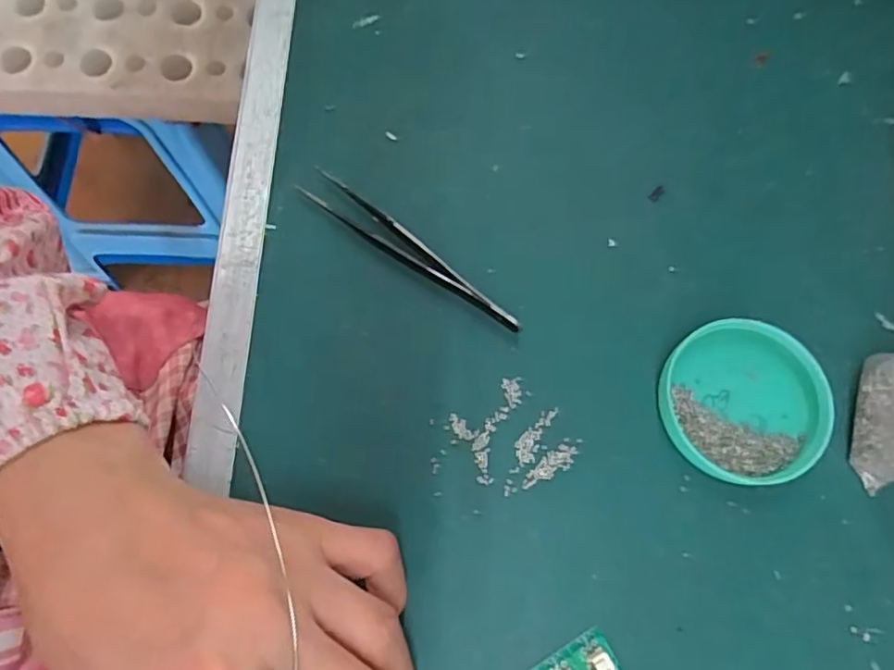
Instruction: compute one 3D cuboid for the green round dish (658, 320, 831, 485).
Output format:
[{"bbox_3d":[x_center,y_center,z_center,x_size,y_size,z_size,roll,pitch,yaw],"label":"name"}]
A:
[{"bbox_3d":[0.123,0.028,0.249,0.066,0.016,0.063,0,73,-1],"label":"green round dish"}]

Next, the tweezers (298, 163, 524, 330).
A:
[{"bbox_3d":[-0.017,-0.037,0.267,0.114,0.012,0.015,37,75,9],"label":"tweezers"}]

